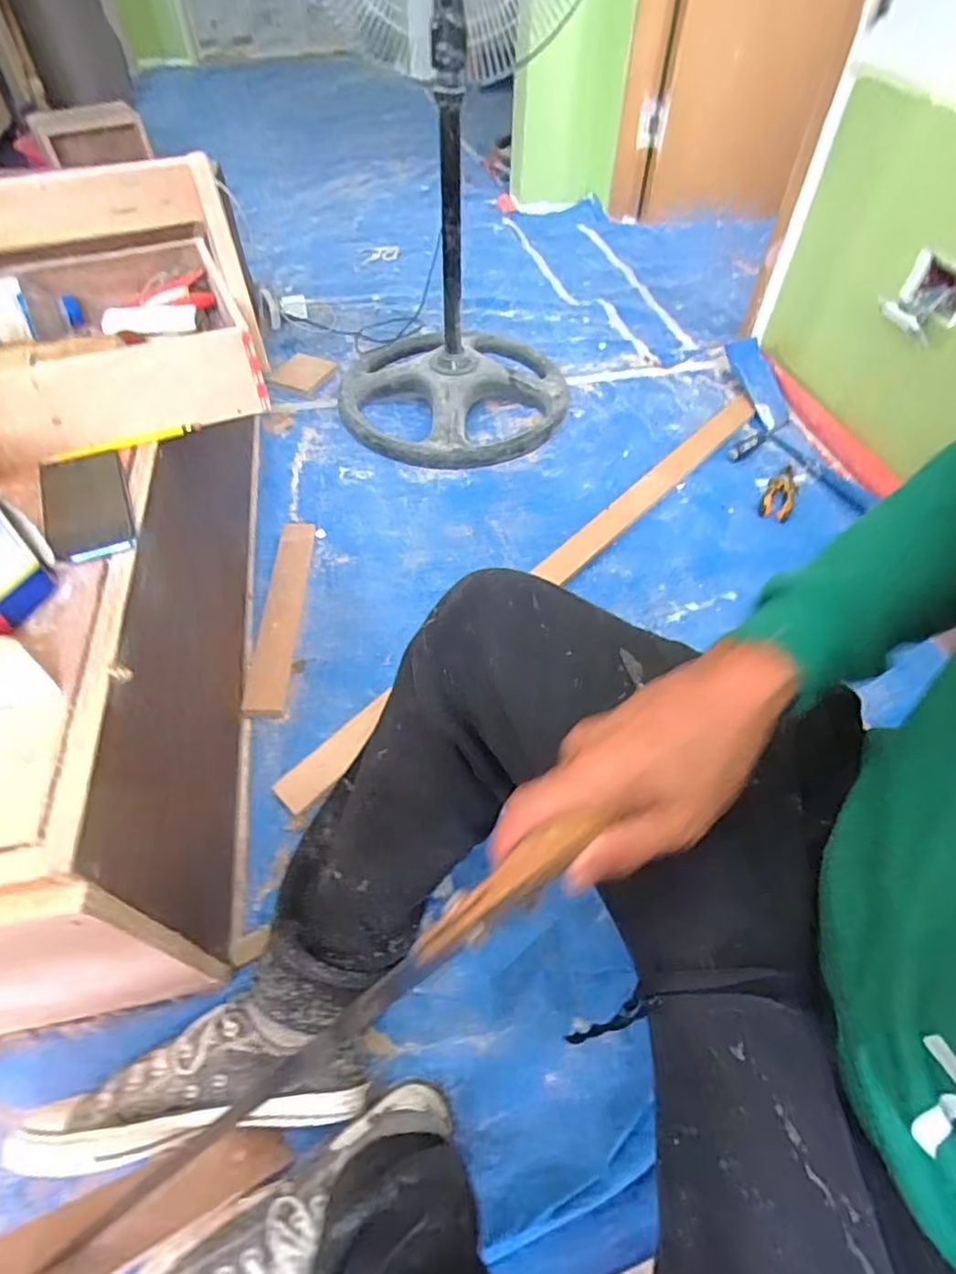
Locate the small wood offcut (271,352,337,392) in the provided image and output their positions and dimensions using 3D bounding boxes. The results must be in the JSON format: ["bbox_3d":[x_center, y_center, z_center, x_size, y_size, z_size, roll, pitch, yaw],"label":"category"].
[{"bbox_3d":[-0.390,-0.595,1.370,0.114,0.012,0.126,20,55,14],"label":"small wood offcut"}]

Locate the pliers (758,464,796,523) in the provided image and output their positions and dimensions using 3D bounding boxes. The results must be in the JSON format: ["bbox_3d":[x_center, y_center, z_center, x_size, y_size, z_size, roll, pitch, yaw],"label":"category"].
[{"bbox_3d":[0.551,-0.265,1.121,0.051,0.010,0.157,21,55,15],"label":"pliers"}]

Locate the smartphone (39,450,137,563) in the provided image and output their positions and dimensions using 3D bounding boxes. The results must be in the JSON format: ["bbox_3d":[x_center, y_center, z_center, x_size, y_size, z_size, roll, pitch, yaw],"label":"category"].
[{"bbox_3d":[-0.378,-0.130,0.587,0.073,0.013,0.163,-20,56,-15],"label":"smartphone"}]

